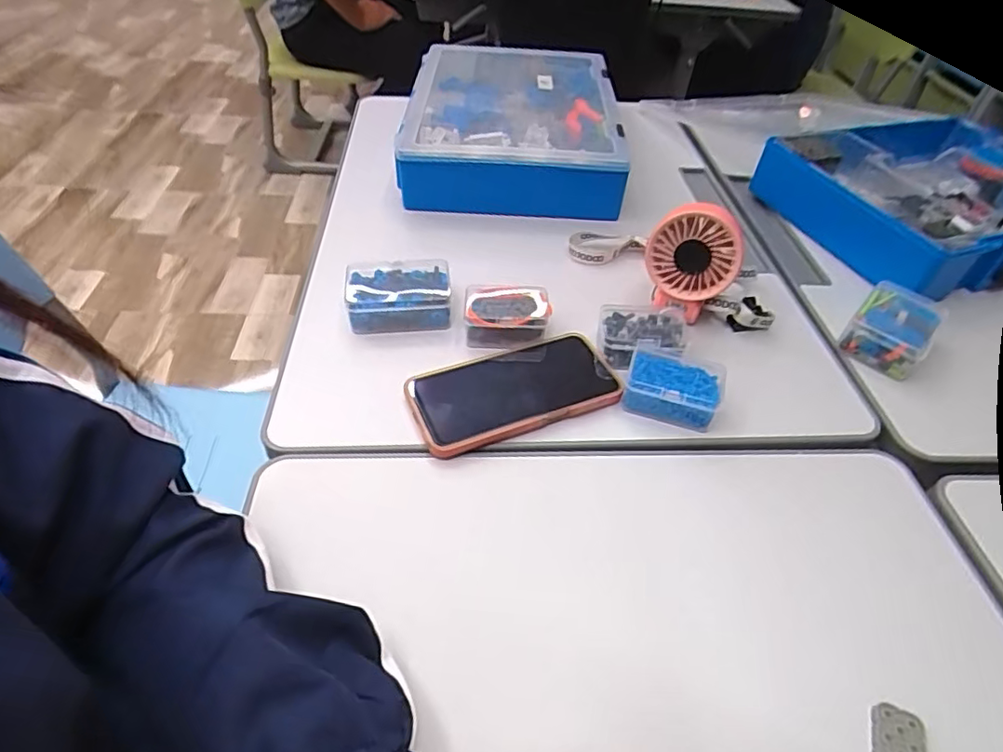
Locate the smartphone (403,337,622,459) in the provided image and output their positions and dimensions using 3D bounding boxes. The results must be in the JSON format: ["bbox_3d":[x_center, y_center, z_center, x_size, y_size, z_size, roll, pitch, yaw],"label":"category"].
[{"bbox_3d":[0.011,0.008,0.478,0.169,0.016,0.093,-15,48,-18],"label":"smartphone"}]

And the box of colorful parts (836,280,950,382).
[{"bbox_3d":[0.367,-0.047,0.540,0.064,0.036,0.106,33,52,26],"label":"box of colorful parts"}]

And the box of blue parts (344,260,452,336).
[{"bbox_3d":[-0.094,-0.074,0.537,0.093,0.035,0.066,-6,46,-10],"label":"box of blue parts"}]

